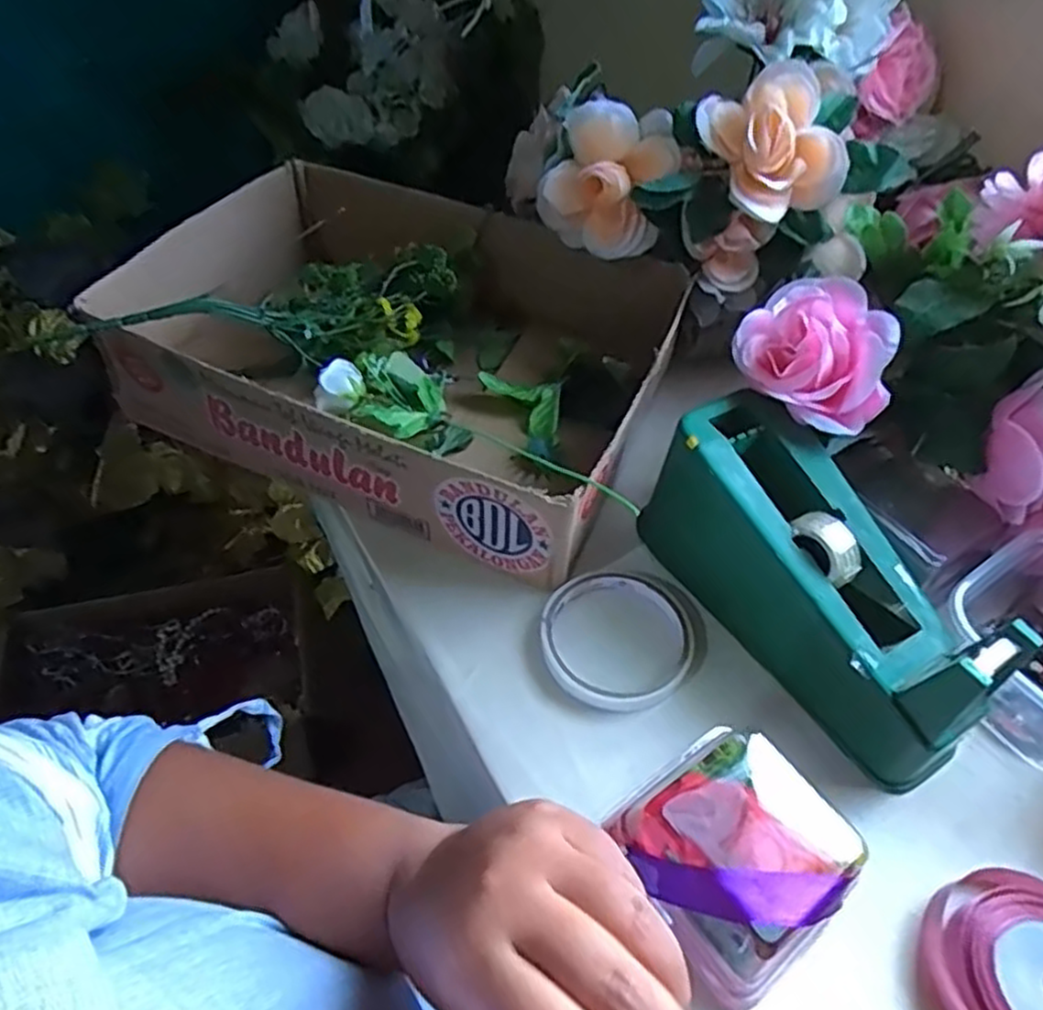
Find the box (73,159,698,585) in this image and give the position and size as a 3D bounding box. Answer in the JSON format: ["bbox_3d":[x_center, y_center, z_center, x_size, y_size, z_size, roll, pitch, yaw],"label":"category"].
[{"bbox_3d":[-0.084,-0.129,0.537,0.382,0.087,0.280,22,52,16],"label":"box"}]

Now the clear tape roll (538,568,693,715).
[{"bbox_3d":[0.053,0.074,0.421,0.088,0.014,0.090,1,49,-1],"label":"clear tape roll"}]

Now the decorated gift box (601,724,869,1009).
[{"bbox_3d":[0.097,0.156,0.331,0.085,0.046,0.089,-28,56,-24],"label":"decorated gift box"}]

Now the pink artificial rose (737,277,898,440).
[{"bbox_3d":[0.166,-0.085,0.418,0.086,0.056,0.081,21,52,15],"label":"pink artificial rose"}]

